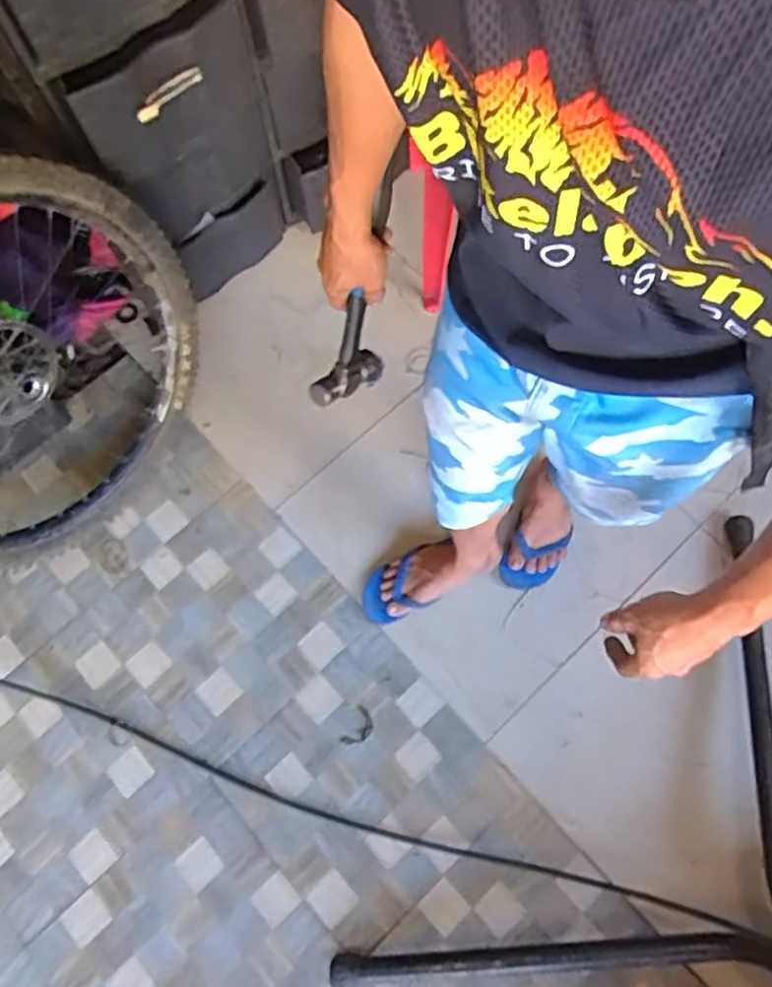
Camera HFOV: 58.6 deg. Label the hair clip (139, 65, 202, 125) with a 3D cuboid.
[{"bbox_3d":[-0.326,-0.600,1.031,0.018,0.026,0.128,35,75,13],"label":"hair clip"}]

